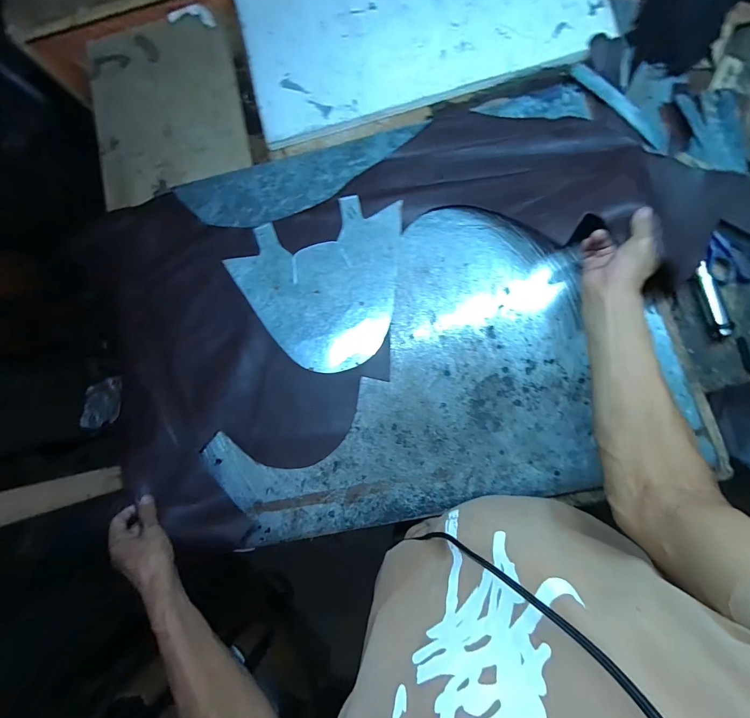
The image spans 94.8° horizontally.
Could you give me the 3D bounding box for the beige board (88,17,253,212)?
[{"bbox_3d":[-0.391,-0.472,0.639,0.278,0.020,0.343,-15,81,3],"label":"beige board"}]

